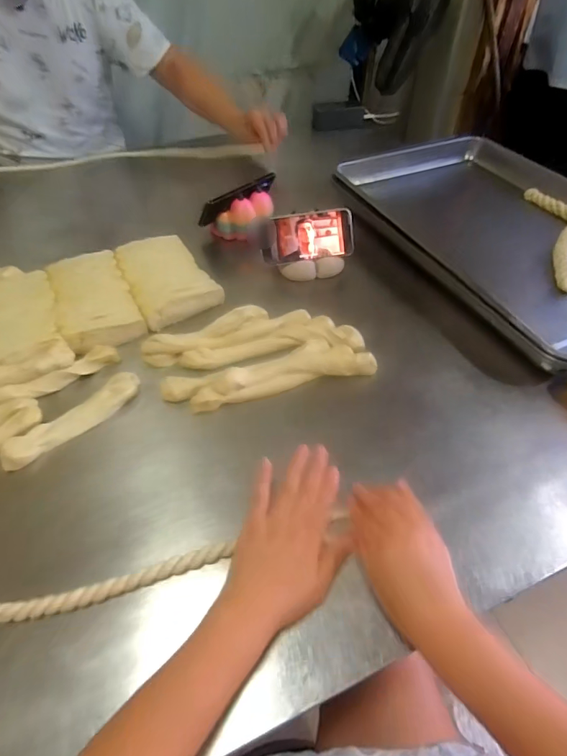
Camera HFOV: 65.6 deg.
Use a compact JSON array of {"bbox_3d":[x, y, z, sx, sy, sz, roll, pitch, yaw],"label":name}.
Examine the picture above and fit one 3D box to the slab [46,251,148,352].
[{"bbox_3d":[-0.281,-0.118,0.649,0.103,0.030,0.178,-22,53,-18],"label":"slab"}]

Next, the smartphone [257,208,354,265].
[{"bbox_3d":[0.039,-0.226,0.705,0.151,0.072,0.014,-10,13,-5],"label":"smartphone"}]

